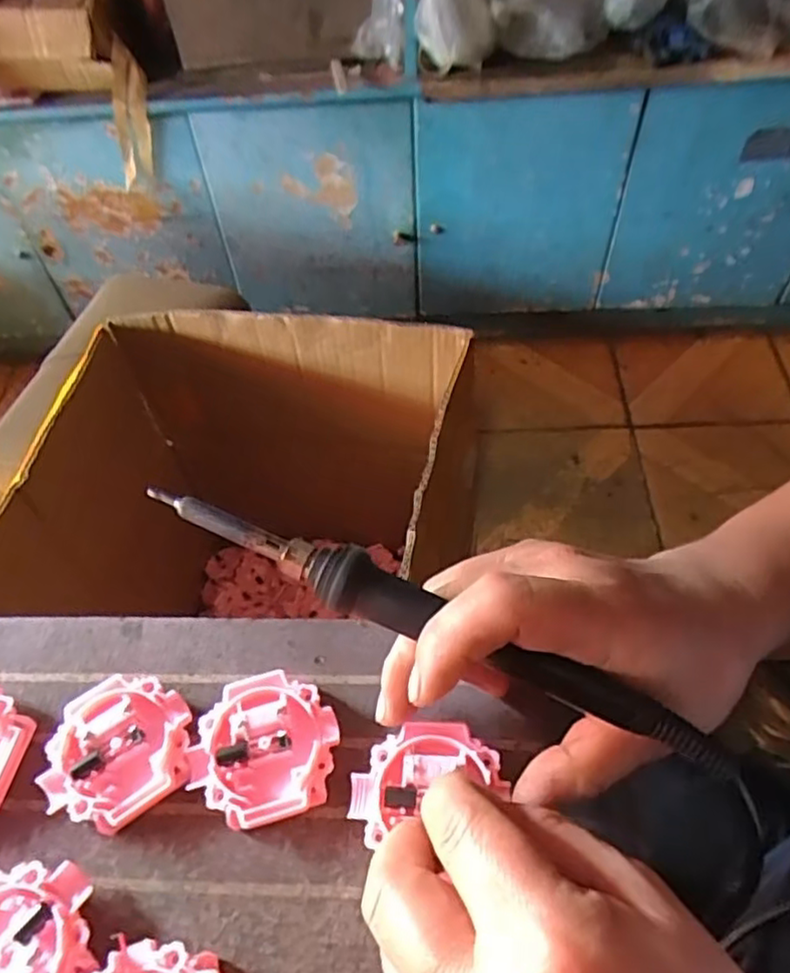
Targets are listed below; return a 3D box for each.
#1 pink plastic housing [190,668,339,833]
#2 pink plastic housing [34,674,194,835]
[{"bbox_3d":[-0.049,0.099,0.254,0.054,0.015,0.051,-16,54,-6],"label":"pink plastic housing"},{"bbox_3d":[-0.105,0.101,0.257,0.051,0.016,0.053,-6,54,1],"label":"pink plastic housing"}]

